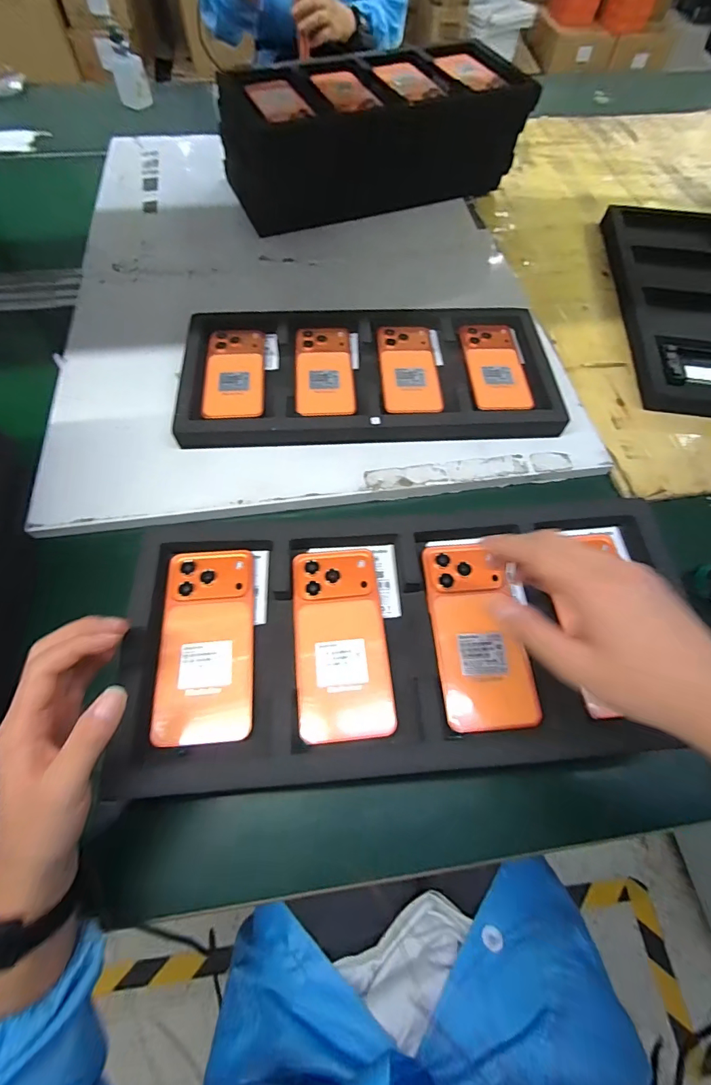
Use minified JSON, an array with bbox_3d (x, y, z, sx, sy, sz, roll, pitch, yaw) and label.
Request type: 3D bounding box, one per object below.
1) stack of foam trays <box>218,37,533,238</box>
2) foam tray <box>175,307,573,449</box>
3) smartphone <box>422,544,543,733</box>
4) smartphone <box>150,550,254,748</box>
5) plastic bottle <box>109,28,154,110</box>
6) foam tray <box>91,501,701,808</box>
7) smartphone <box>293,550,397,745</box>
[{"bbox_3d":[0.027,-0.722,0.787,0.498,0.164,0.203,-18,66,-11],"label":"stack of foam trays"},{"bbox_3d":[0.019,-0.233,0.575,0.476,0.029,0.233,-4,64,-4],"label":"foam tray"},{"bbox_3d":[0.104,0.077,0.379,0.075,0.017,0.158,-6,66,-7],"label":"smartphone"},{"bbox_3d":[-0.127,0.083,0.373,0.075,0.007,0.161,-3,65,-5],"label":"smartphone"},{"bbox_3d":[-0.514,-1.074,0.987,0.072,0.115,0.068,-15,66,-11],"label":"plastic bottle"},{"bbox_3d":[0.053,0.078,0.376,0.473,0.046,0.226,-1,58,-4],"label":"foam tray"},{"bbox_3d":[-0.012,0.081,0.376,0.077,0.005,0.161,-4,65,-4],"label":"smartphone"}]

